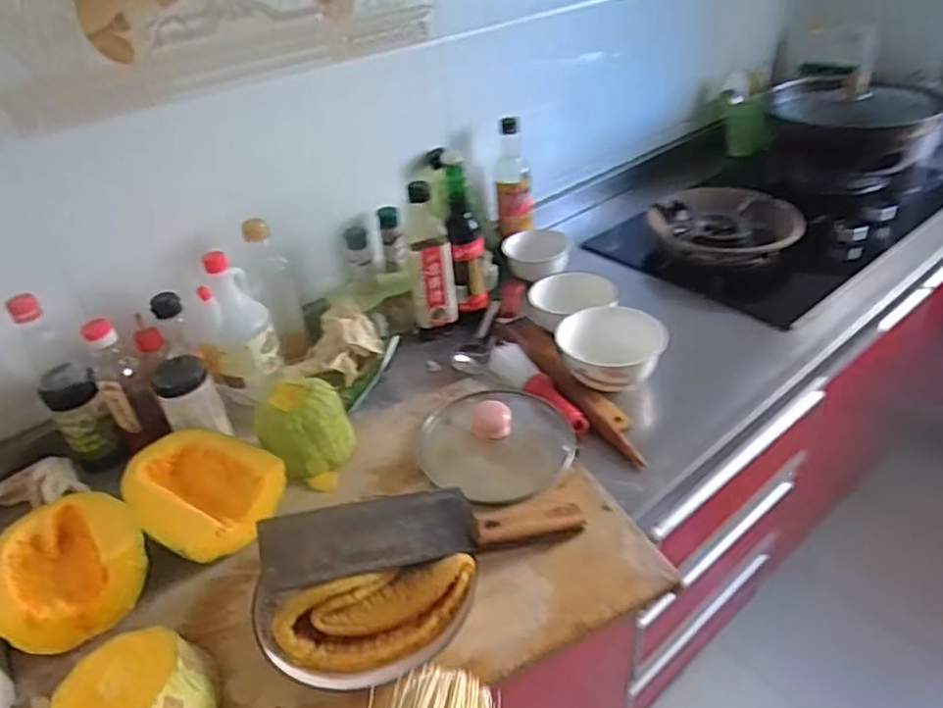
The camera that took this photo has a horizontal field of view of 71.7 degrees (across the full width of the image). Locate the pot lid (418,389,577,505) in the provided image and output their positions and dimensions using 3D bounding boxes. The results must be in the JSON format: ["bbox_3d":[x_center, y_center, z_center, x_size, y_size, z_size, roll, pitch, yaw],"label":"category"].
[{"bbox_3d":[0.029,0.087,0.775,0.179,0.067,0.173,-4,36,3],"label":"pot lid"}]

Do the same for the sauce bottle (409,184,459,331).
[{"bbox_3d":[-0.061,-0.133,0.954,0.065,0.223,0.050,-7,36,-1],"label":"sauce bottle"}]

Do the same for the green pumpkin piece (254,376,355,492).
[{"bbox_3d":[-0.194,0.085,0.769,0.093,0.090,0.098,8,38,19],"label":"green pumpkin piece"}]

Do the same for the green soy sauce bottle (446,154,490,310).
[{"bbox_3d":[-0.007,-0.176,0.968,0.050,0.228,0.064,-4,36,3],"label":"green soy sauce bottle"}]

